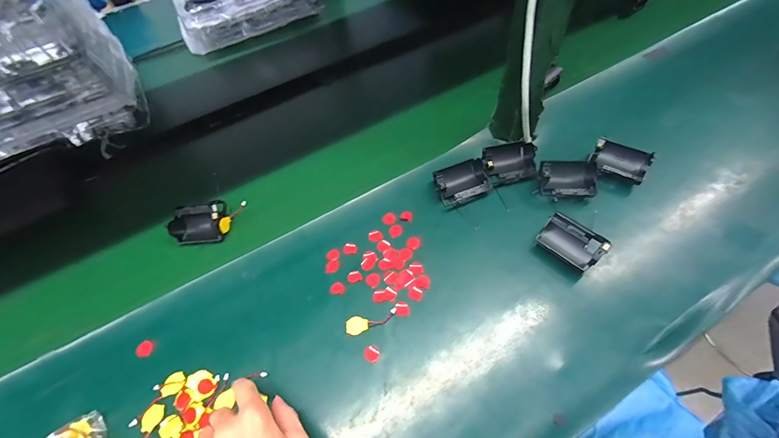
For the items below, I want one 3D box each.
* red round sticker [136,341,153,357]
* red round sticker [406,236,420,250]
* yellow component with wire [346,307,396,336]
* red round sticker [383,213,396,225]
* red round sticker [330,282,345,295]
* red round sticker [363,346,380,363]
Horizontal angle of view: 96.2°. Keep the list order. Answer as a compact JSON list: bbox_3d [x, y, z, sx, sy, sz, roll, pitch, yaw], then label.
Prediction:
[{"bbox_3d":[-0.285,0.151,0.406,0.018,0.004,0.018,4,56,-6],"label":"red round sticker"},{"bbox_3d":[0.031,0.031,0.458,0.018,0.004,0.018,-1,56,2],"label":"red round sticker"},{"bbox_3d":[-0.021,0.117,0.401,0.059,0.008,0.021,-12,56,-6],"label":"yellow component with wire"},{"bbox_3d":[0.000,-0.001,0.479,0.018,0.004,0.018,-1,56,2],"label":"red round sticker"},{"bbox_3d":[-0.064,0.085,0.431,0.018,0.004,0.016,1,56,3],"label":"red round sticker"},{"bbox_3d":[-0.019,0.148,0.384,0.018,0.004,0.017,-1,56,2],"label":"red round sticker"}]

